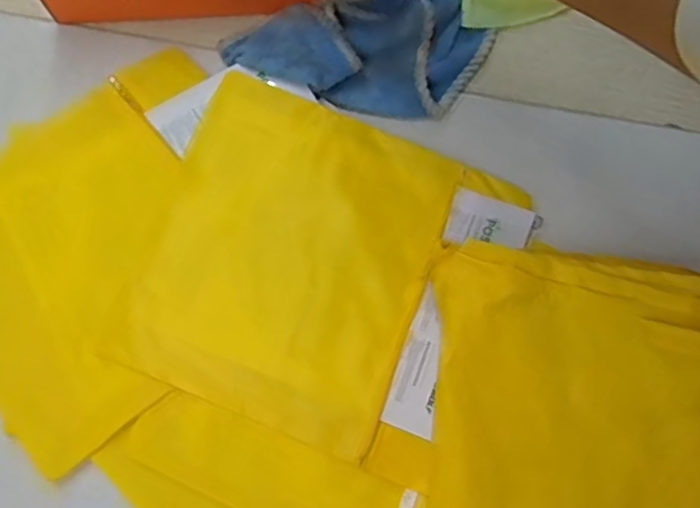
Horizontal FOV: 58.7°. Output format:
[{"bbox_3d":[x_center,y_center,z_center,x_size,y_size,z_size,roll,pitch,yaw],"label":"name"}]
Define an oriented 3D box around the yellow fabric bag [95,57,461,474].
[{"bbox_3d":[-0.050,-0.002,0.509,0.223,0.013,0.260,20,75,4],"label":"yellow fabric bag"}]

